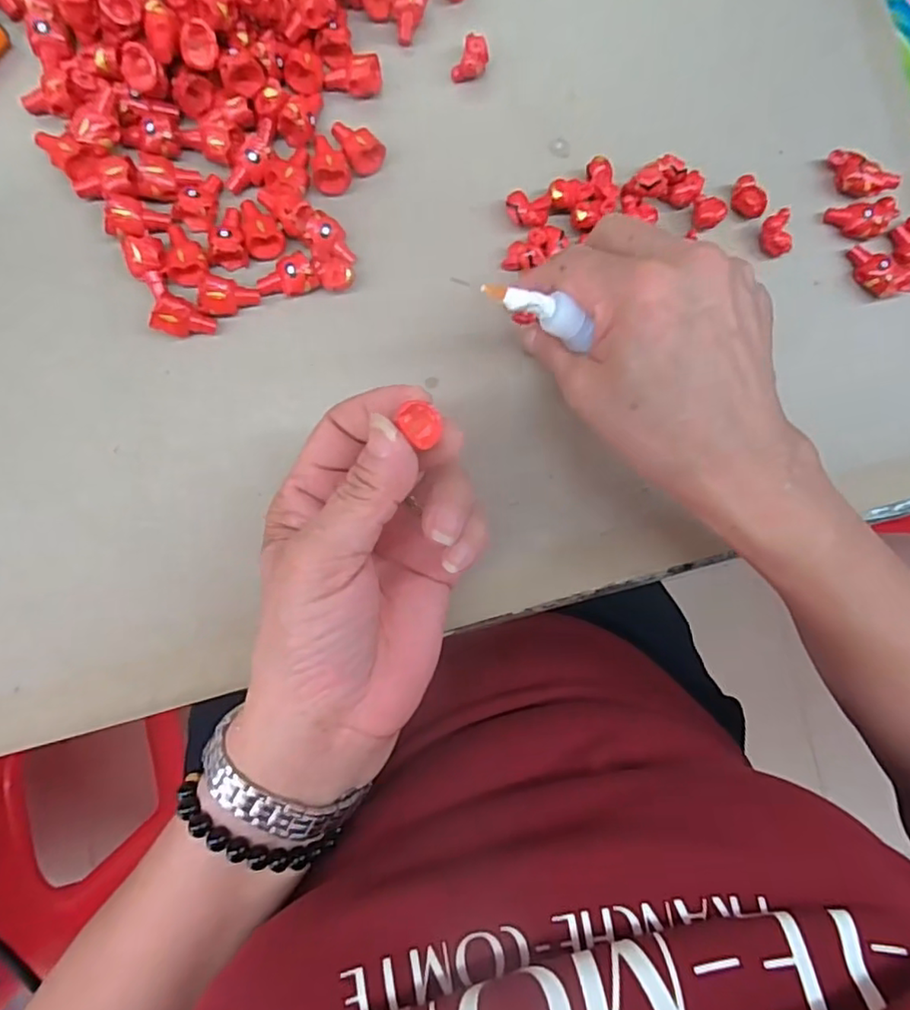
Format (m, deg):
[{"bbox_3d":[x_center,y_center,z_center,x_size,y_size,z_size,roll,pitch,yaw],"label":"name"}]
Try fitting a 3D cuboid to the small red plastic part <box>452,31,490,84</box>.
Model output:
[{"bbox_3d":[0.008,-0.212,0.290,0.013,0.013,0.018,24,83,-6],"label":"small red plastic part"}]

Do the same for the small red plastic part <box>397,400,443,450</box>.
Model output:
[{"bbox_3d":[-0.012,-0.027,0.207,0.014,0.010,0.014,7,86,-8],"label":"small red plastic part"}]

